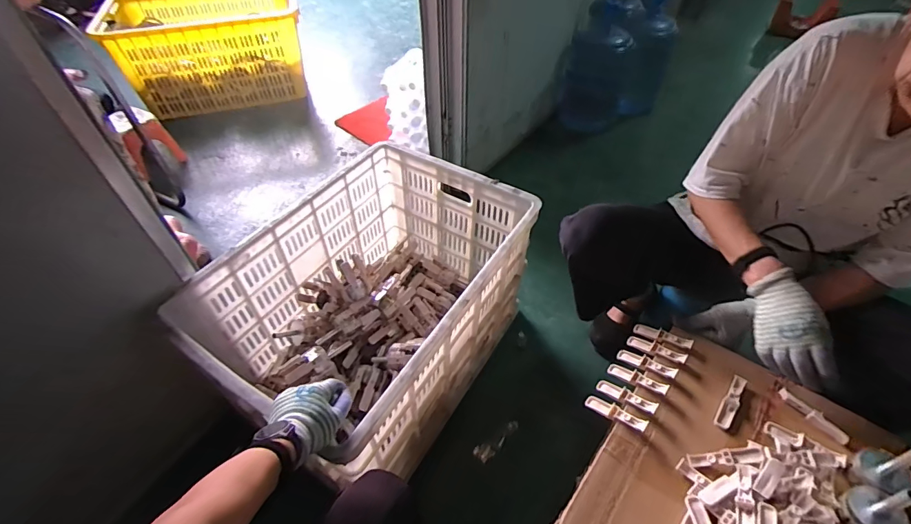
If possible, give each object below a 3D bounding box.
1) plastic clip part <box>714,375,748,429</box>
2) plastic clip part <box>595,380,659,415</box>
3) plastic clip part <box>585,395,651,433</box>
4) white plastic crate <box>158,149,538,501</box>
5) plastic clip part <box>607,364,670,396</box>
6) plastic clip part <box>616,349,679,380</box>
[{"bbox_3d":[0.454,0.229,0.702,0.023,0.015,0.099,31,55,26],"label":"plastic clip part"},{"bbox_3d":[0.288,0.226,0.720,0.028,0.012,0.102,-39,34,-29],"label":"plastic clip part"},{"bbox_3d":[0.263,0.250,0.703,0.100,0.019,0.029,16,46,43],"label":"plastic clip part"},{"bbox_3d":[-0.178,0.103,1.027,0.497,0.390,0.654,27,53,23],"label":"white plastic crate"},{"bbox_3d":[0.314,0.203,0.742,0.026,0.014,0.102,-37,32,-28],"label":"plastic clip part"},{"bbox_3d":[0.340,0.181,0.761,0.028,0.012,0.102,-36,30,-28],"label":"plastic clip part"}]

